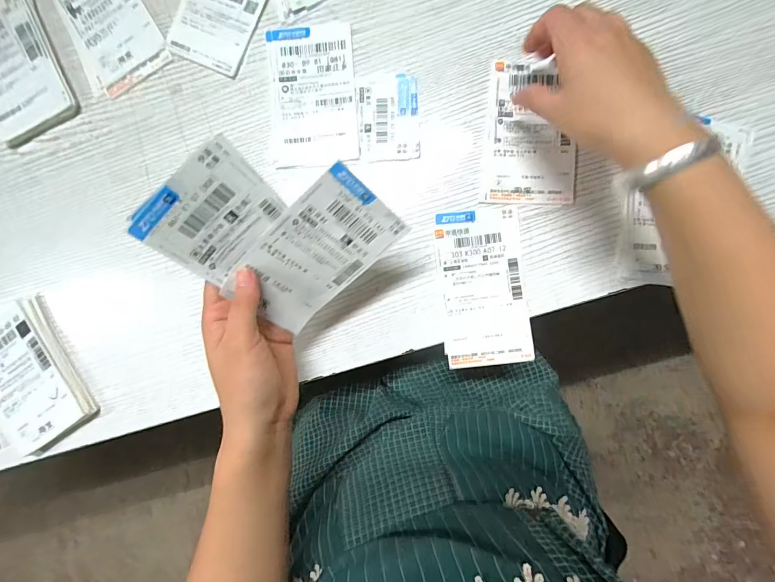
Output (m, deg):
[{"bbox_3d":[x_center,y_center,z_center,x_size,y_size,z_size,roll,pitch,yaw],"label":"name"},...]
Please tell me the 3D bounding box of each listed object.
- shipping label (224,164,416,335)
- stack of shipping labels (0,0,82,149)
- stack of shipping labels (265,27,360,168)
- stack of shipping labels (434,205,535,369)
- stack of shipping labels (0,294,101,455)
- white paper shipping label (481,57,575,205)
[{"bbox_3d":[-0.052,-0.024,0.277,0.127,0.006,0.076,-41,127,18],"label":"shipping label"},{"bbox_3d":[-0.369,-0.222,0.368,0.088,0.011,0.146,-26,89,4],"label":"stack of shipping labels"},{"bbox_3d":[-0.070,-0.184,0.352,0.081,0.004,0.128,-4,90,4],"label":"stack of shipping labels"},{"bbox_3d":[0.087,-0.003,0.341,0.078,0.006,0.140,-5,90,4],"label":"stack of shipping labels"},{"bbox_3d":[-0.349,0.084,0.366,0.084,0.017,0.135,-30,88,4],"label":"stack of shipping labels"},{"bbox_3d":[0.131,-0.144,0.339,0.079,0.004,0.127,4,91,4],"label":"white paper shipping label"}]

